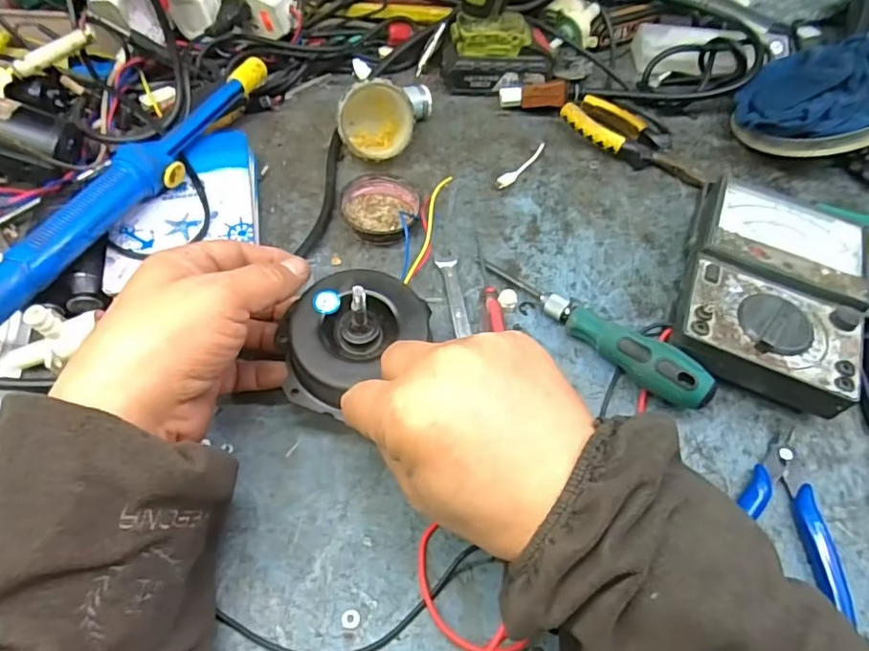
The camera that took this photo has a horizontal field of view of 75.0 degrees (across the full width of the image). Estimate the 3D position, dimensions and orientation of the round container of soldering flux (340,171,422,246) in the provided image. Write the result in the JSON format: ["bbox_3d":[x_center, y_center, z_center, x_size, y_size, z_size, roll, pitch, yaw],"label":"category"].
[{"bbox_3d":[-0.043,-0.089,0.440,0.057,0.019,0.057,2,57,-3],"label":"round container of soldering flux"}]

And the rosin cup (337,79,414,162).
[{"bbox_3d":[-0.049,-0.166,0.464,0.063,0.038,0.060,-1,97,-4],"label":"rosin cup"}]

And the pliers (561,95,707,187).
[{"bbox_3d":[0.178,-0.163,0.506,0.133,0.022,0.046,34,61,16],"label":"pliers"}]

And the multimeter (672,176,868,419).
[{"bbox_3d":[0.234,-0.027,0.403,0.115,0.048,0.168,25,59,11],"label":"multimeter"}]

